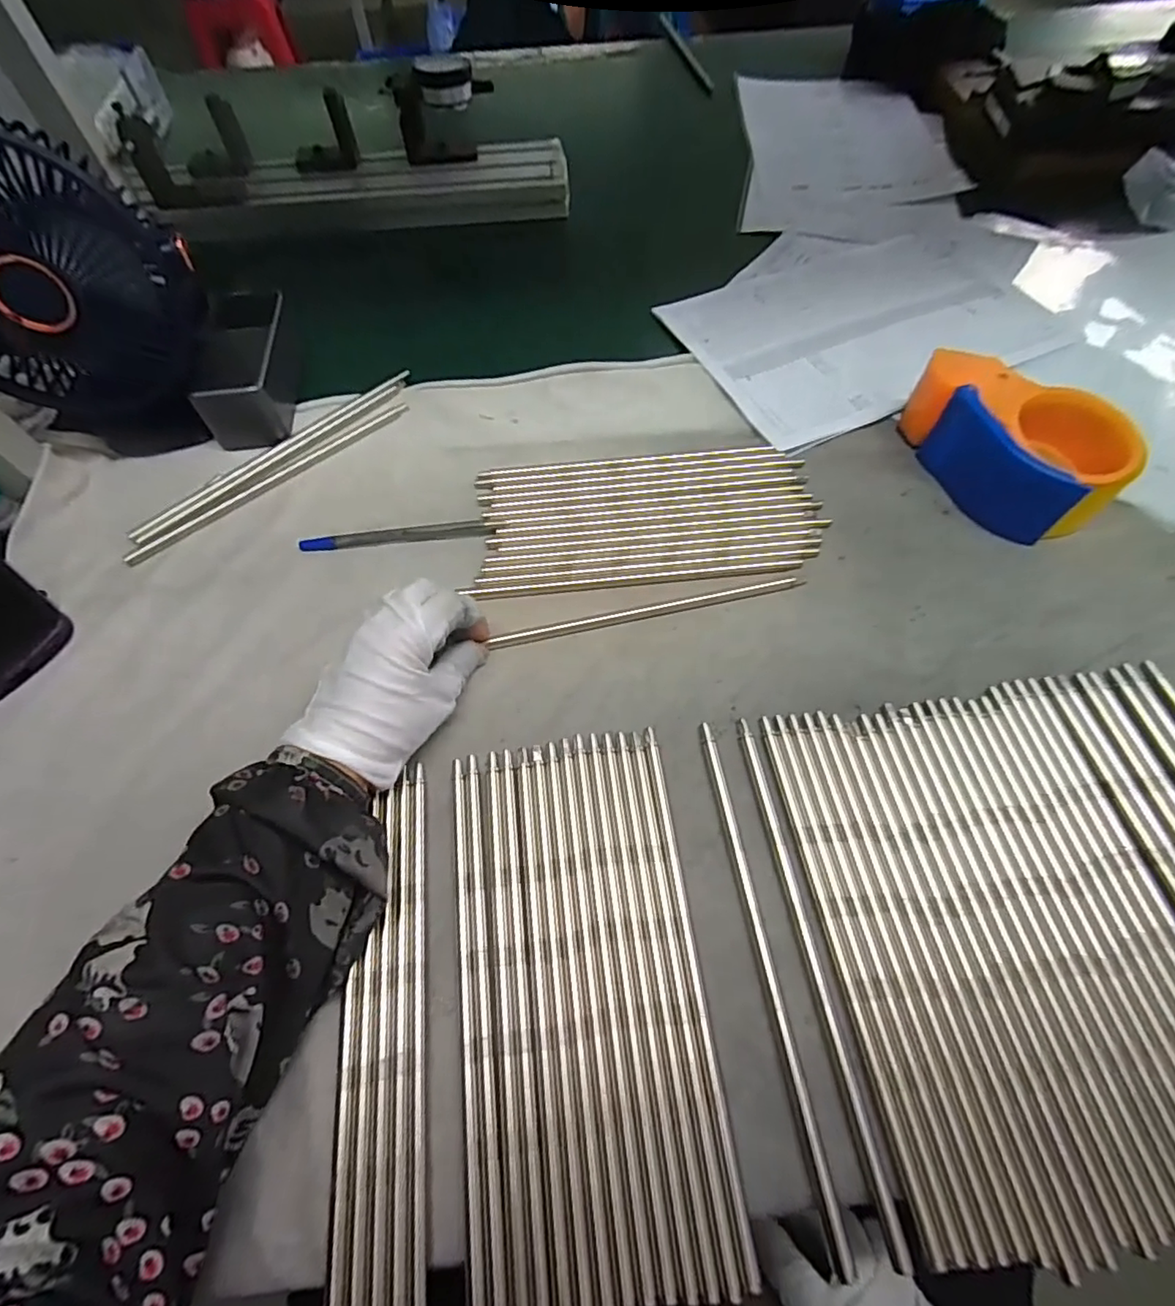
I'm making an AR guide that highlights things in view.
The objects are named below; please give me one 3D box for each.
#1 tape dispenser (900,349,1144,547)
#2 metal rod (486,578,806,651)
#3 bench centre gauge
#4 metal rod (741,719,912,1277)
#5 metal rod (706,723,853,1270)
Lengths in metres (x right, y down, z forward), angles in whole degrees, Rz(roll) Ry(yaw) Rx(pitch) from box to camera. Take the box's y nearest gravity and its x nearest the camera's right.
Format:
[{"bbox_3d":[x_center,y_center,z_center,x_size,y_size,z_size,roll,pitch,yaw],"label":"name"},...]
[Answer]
[{"bbox_3d":[0.282,-0.143,0.388,0.070,0.059,0.136,-22,62,-11],"label":"tape dispenser"},{"bbox_3d":[0.039,-0.026,0.367,0.198,0.008,0.010,-12,61,-5],"label":"metal rod"},{"bbox_3d":[-0.226,-0.477,0.561,0.408,0.090,0.107,-6,61,-2],"label":"bench centre gauge"},{"bbox_3d":[0.106,0.137,0.275,0.009,0.006,0.219,-8,61,-3],"label":"metal rod"},{"bbox_3d":[0.082,0.138,0.274,0.008,0.008,0.219,-7,61,-3],"label":"metal rod"}]

